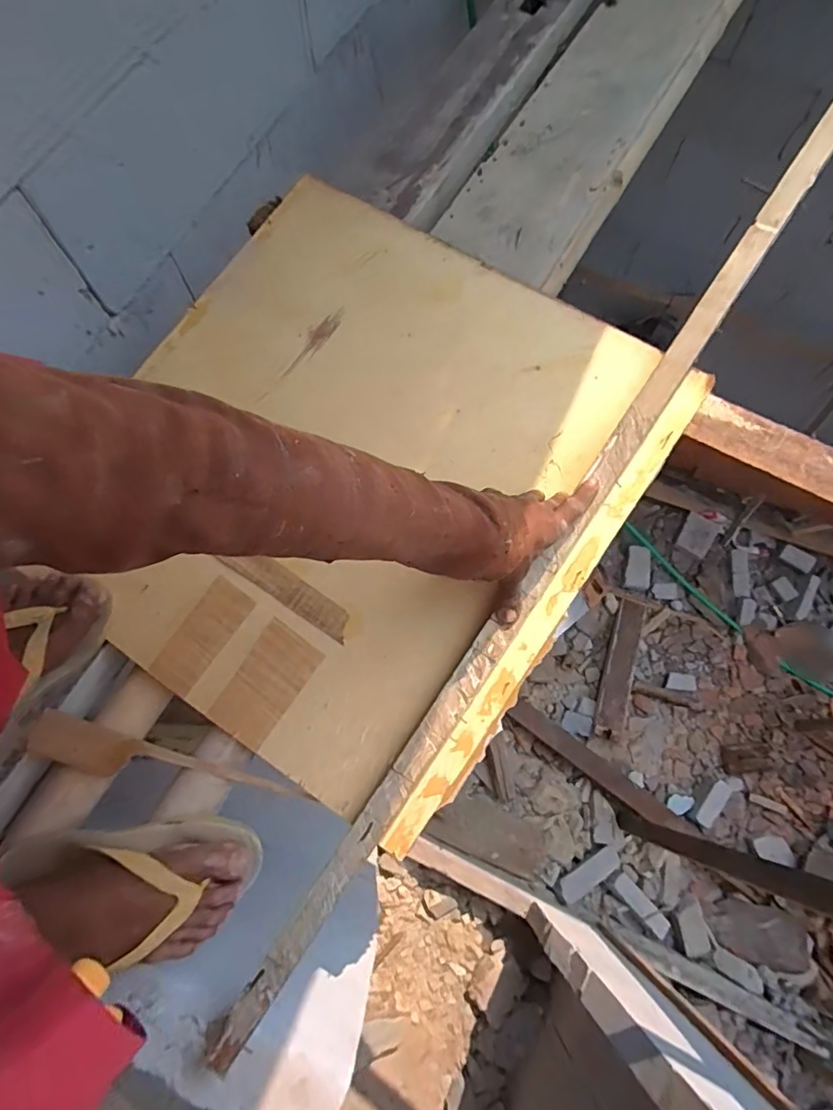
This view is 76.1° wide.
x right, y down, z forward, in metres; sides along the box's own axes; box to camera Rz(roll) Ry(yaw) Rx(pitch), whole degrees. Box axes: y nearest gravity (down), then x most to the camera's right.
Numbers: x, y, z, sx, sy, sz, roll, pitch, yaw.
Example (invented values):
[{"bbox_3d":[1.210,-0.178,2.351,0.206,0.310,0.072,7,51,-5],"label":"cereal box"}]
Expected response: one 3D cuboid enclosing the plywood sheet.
[{"bbox_3d":[-0.072,-0.090,0.581,0.537,0.019,0.575,33,83,9],"label":"plywood sheet"}]

